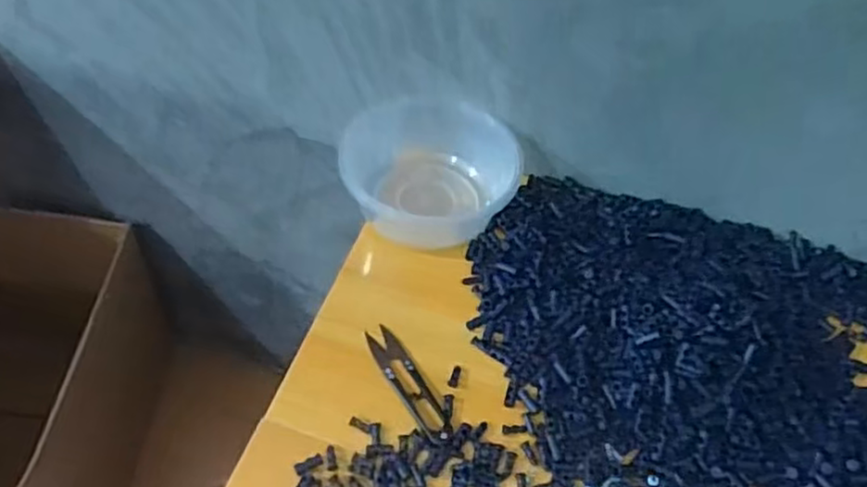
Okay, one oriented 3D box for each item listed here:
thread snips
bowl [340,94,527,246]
[{"bbox_3d":[-0.018,0.096,0.488,0.022,0.005,0.098,-22,57,-18],"label":"thread snips"},{"bbox_3d":[-0.004,-0.061,0.581,0.135,0.051,0.121,20,54,11],"label":"bowl"}]

